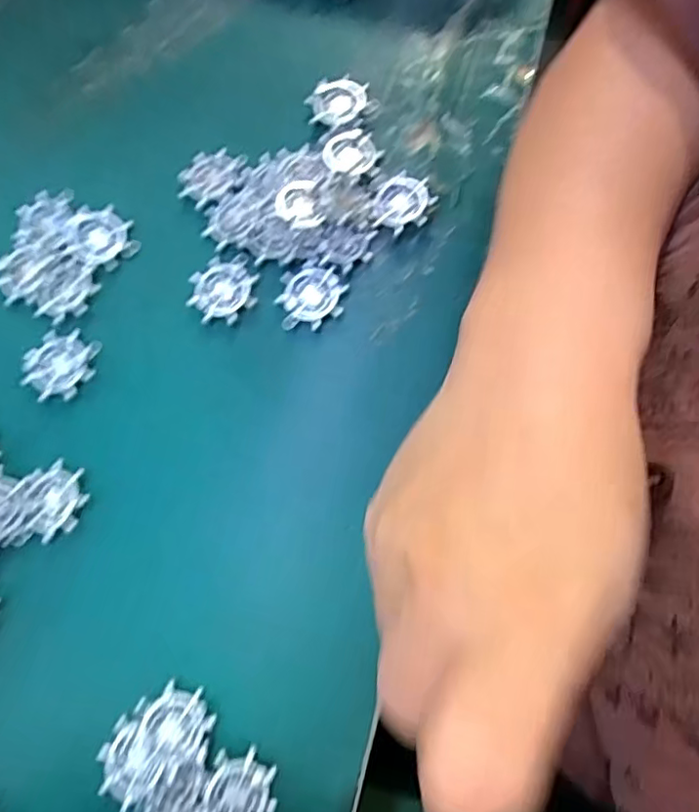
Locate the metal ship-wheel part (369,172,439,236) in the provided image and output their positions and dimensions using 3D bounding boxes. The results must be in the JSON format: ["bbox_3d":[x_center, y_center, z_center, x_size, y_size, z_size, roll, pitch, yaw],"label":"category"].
[{"bbox_3d":[0.027,-0.101,0.284,0.028,0.004,0.031,20,80,14],"label":"metal ship-wheel part"}]

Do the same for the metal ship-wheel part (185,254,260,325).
[{"bbox_3d":[-0.062,-0.057,0.278,0.032,0.004,0.035,3,78,2],"label":"metal ship-wheel part"}]

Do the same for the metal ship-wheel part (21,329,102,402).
[{"bbox_3d":[-0.138,-0.021,0.272,0.031,0.004,0.036,41,81,9],"label":"metal ship-wheel part"}]

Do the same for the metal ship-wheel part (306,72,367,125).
[{"bbox_3d":[-0.006,-0.160,0.299,0.029,0.005,0.030,0,78,1],"label":"metal ship-wheel part"}]

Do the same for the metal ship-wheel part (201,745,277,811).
[{"bbox_3d":[-0.045,0.159,0.229,0.028,0.008,0.035,21,79,5],"label":"metal ship-wheel part"}]

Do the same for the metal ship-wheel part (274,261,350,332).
[{"bbox_3d":[-0.019,-0.053,0.276,0.032,0.004,0.034,11,78,3],"label":"metal ship-wheel part"}]

